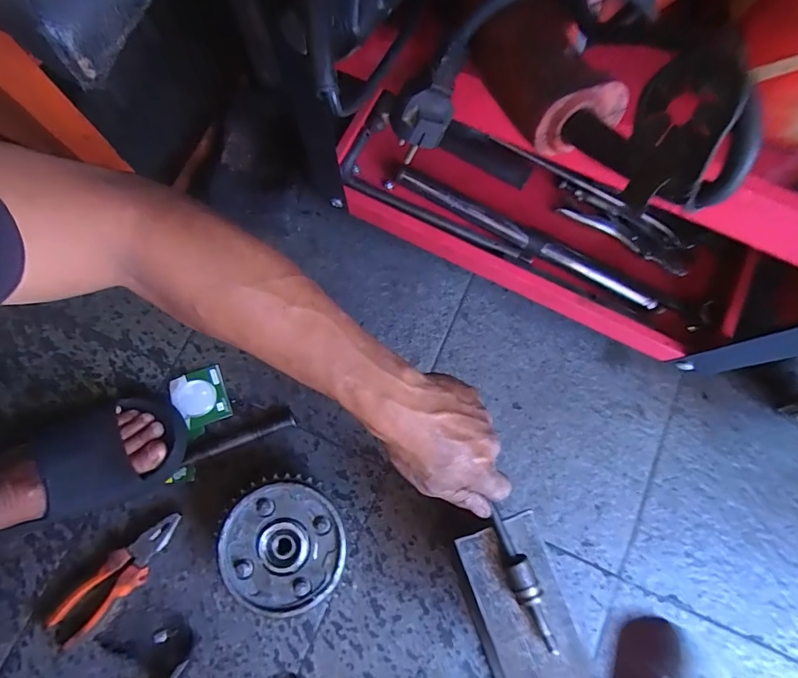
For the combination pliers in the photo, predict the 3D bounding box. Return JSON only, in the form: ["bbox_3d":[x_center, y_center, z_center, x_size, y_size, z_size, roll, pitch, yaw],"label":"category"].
[{"bbox_3d":[-0.315,0.267,0.497,0.169,0.025,0.045,-44,83,-10],"label":"combination pliers"}]

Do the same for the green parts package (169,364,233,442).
[{"bbox_3d":[-0.247,0.078,0.545,0.061,0.012,0.078,-21,79,-6],"label":"green parts package"}]

